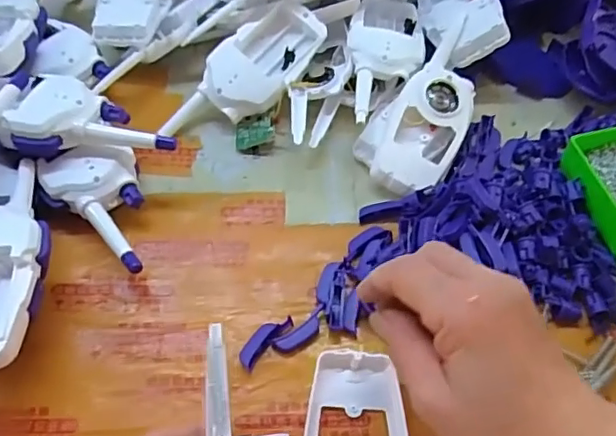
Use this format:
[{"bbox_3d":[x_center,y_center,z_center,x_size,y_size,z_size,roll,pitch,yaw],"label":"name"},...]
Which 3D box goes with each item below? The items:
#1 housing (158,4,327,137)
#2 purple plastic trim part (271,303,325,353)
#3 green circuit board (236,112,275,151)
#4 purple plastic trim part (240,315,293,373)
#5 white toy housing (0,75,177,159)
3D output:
[{"bbox_3d":[-0.052,-0.110,0.467,0.060,0.036,0.155,44,74,6],"label":"housing"},{"bbox_3d":[-0.003,0.072,0.369,0.042,0.004,0.013,-33,65,-23],"label":"purple plastic trim part"},{"bbox_3d":[-0.044,-0.070,0.461,0.031,0.005,0.027,-15,63,13],"label":"green circuit board"},{"bbox_3d":[-0.028,0.077,0.365,0.014,0.006,0.042,37,62,18],"label":"purple plastic trim part"},{"bbox_3d":[-0.149,-0.072,0.403,0.111,0.031,0.060,3,57,-2],"label":"white toy housing"}]

